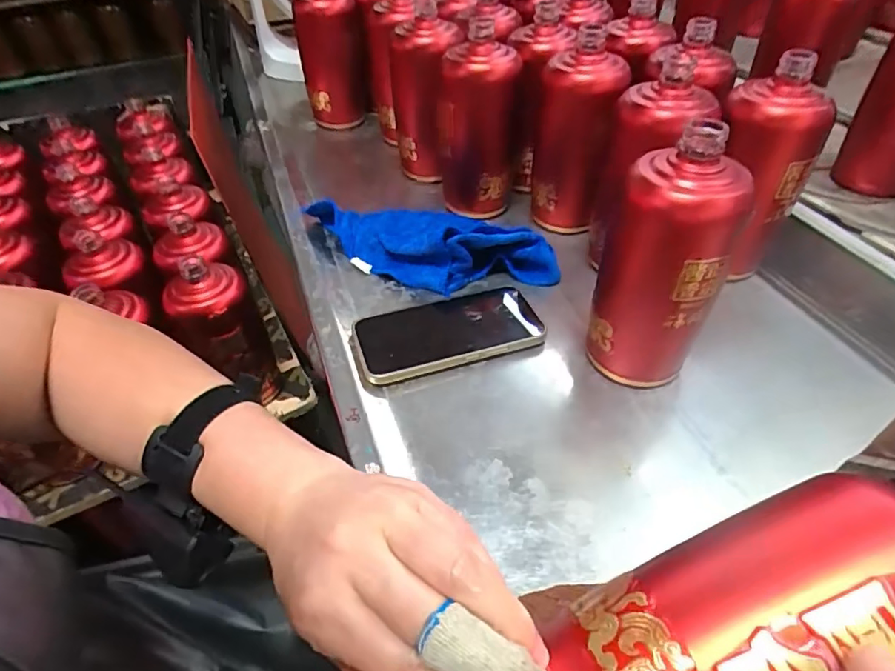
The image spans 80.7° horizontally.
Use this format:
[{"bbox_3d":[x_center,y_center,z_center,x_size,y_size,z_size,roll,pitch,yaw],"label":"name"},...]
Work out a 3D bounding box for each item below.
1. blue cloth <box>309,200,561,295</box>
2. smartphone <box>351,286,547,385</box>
[{"bbox_3d":[-0.021,-0.101,0.526,0.263,0.045,0.106,5,44,7],"label":"blue cloth"},{"bbox_3d":[0.000,-0.006,0.453,0.155,0.014,0.080,-13,46,-12],"label":"smartphone"}]

